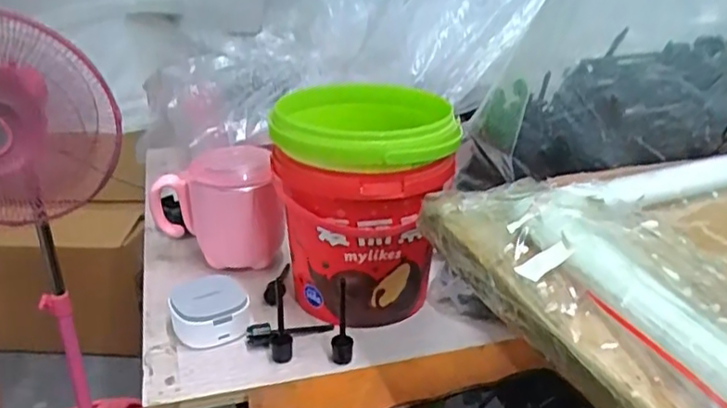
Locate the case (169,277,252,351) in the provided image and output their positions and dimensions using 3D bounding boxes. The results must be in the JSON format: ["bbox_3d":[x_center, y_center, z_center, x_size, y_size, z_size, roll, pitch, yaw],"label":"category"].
[{"bbox_3d":[-0.113,0.078,0.464,0.050,0.030,0.047,-10,27,-22],"label":"case"}]

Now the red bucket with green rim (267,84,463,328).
[{"bbox_3d":[-0.002,-0.002,0.488,0.126,0.151,0.136,-1,25,-4],"label":"red bucket with green rim"}]

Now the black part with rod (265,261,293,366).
[{"bbox_3d":[-0.063,0.081,0.474,0.019,0.023,0.088,-3,25,-9],"label":"black part with rod"}]

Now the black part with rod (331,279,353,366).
[{"bbox_3d":[-0.015,0.080,0.433,0.014,0.061,0.016,-1,25,-4],"label":"black part with rod"}]

